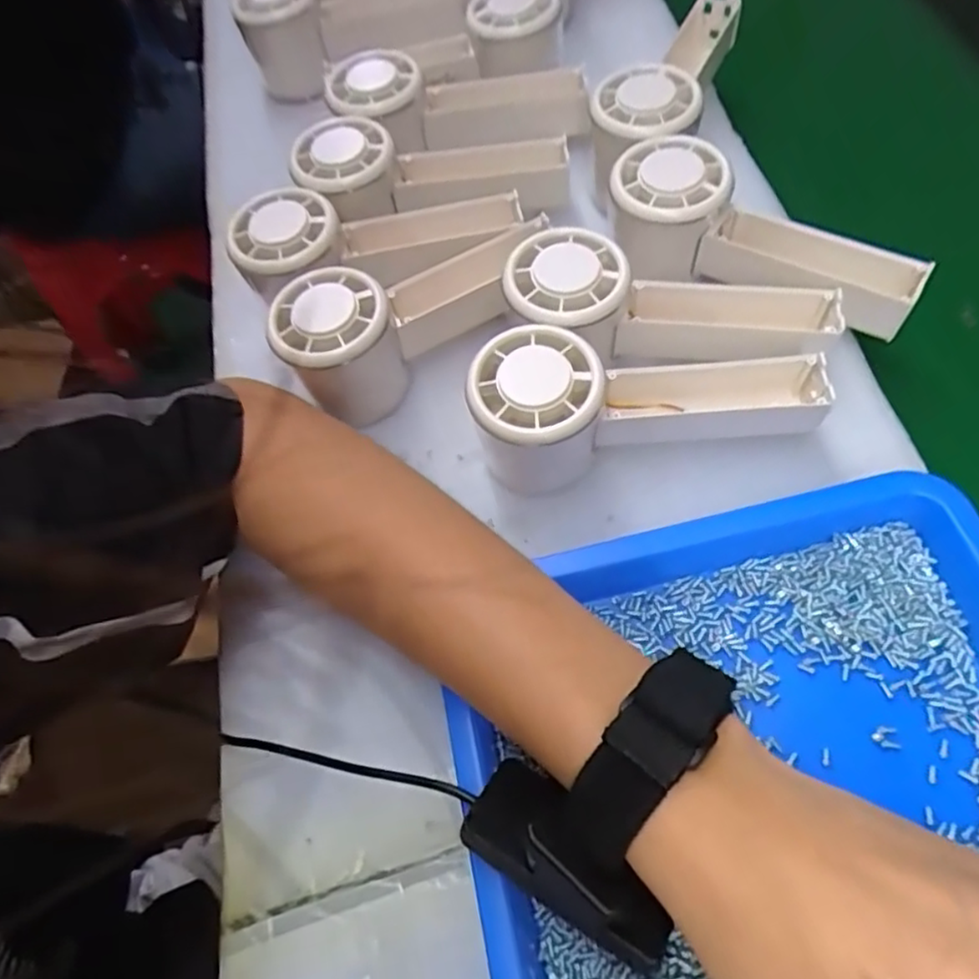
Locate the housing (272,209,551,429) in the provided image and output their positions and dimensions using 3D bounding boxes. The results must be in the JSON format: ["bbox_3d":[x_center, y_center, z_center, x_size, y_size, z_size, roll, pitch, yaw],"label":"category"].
[{"bbox_3d":[-0.031,-0.087,0.333,0.143,0.055,0.057,-23,62,-2],"label":"housing"}]

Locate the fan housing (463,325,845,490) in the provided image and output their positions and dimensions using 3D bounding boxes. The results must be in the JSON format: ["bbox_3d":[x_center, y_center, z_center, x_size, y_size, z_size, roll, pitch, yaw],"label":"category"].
[{"bbox_3d":[0.071,-0.042,0.304,0.153,0.063,0.053,-13,62,3],"label":"fan housing"}]

